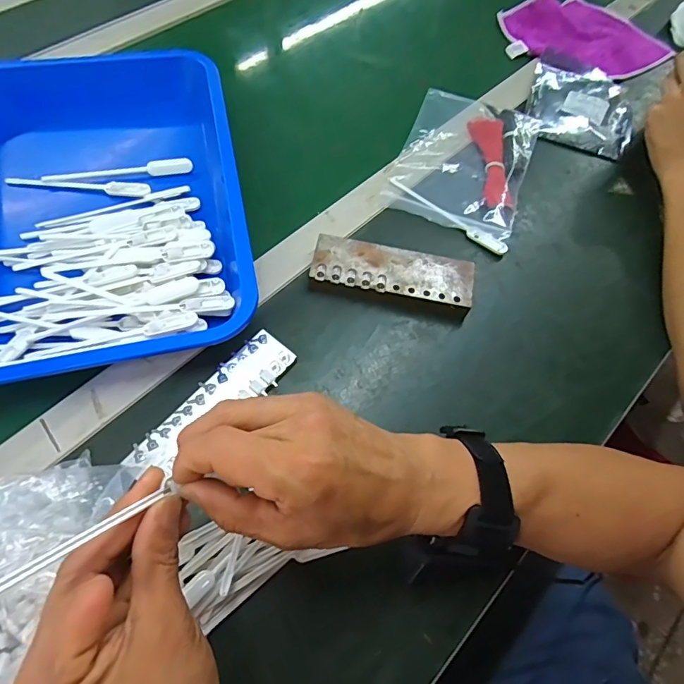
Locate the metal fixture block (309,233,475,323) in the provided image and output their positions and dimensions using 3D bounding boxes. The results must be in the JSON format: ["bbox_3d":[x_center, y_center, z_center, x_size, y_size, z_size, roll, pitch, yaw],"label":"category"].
[{"bbox_3d":[0.047,-0.061,0.437,0.148,0.025,0.059,13,64,1],"label":"metal fixture block"}]

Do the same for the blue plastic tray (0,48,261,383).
[{"bbox_3d":[-0.238,-0.140,0.445,0.275,0.068,0.381,-10,66,-10],"label":"blue plastic tray"}]

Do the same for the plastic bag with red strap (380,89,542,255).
[{"bbox_3d":[0.137,-0.203,0.518,0.143,0.012,0.197,24,64,6],"label":"plastic bag with red strap"}]

